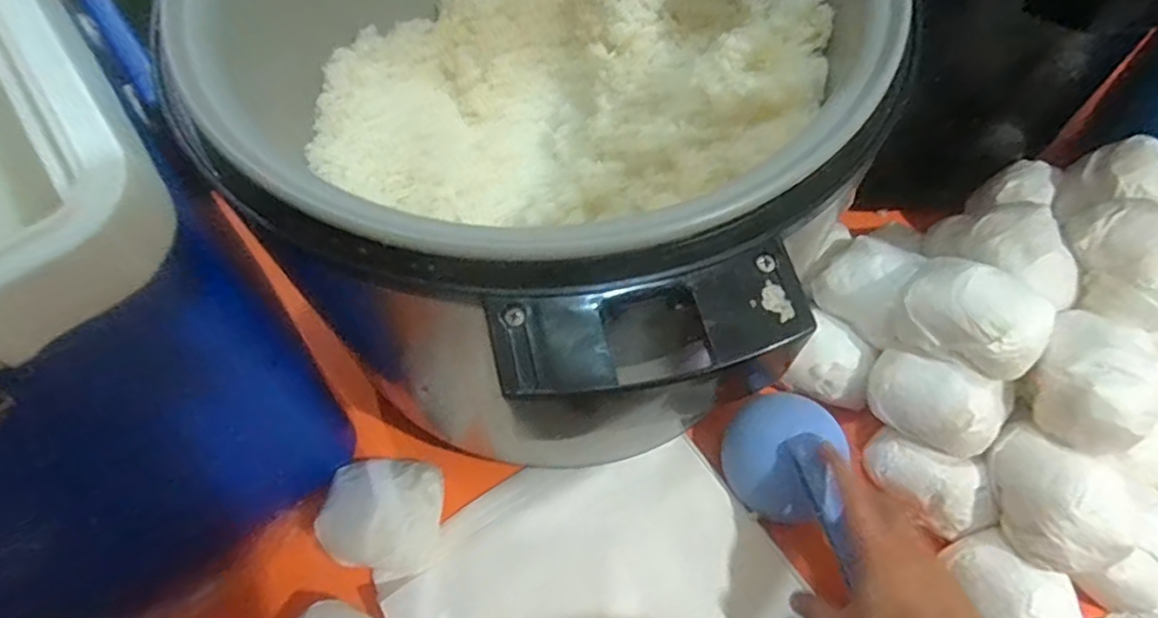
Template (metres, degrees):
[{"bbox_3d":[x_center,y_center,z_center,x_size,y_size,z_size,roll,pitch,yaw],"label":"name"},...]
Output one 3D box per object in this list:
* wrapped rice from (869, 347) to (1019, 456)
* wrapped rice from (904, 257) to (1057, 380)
[{"bbox_3d":[0.256,0.068,0.480,0.086,0.052,0.051,29,66,14],"label":"wrapped rice"},{"bbox_3d":[0.280,0.000,0.464,0.067,0.044,0.093,-38,69,-18],"label":"wrapped rice"}]

